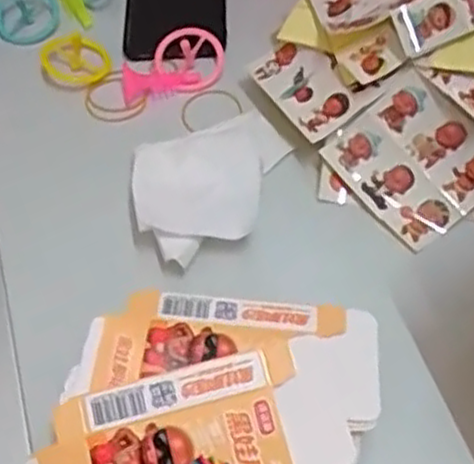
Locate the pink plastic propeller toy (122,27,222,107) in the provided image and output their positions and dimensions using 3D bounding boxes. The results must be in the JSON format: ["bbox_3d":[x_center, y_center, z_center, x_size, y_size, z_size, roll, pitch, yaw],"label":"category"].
[{"bbox_3d":[-0.046,-0.120,0.534,0.075,0.022,0.040,-12,57,-5],"label":"pink plastic propeller toy"}]

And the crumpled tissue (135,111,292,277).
[{"bbox_3d":[-0.015,-0.033,0.470,0.104,0.022,0.086,-23,59,-11],"label":"crumpled tissue"}]

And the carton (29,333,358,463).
[{"bbox_3d":[-0.021,0.107,0.346,0.146,0.006,0.082,-15,76,-6],"label":"carton"}]

